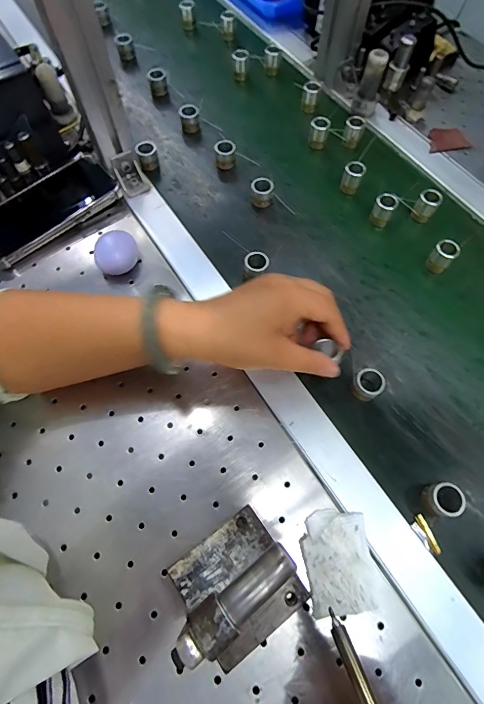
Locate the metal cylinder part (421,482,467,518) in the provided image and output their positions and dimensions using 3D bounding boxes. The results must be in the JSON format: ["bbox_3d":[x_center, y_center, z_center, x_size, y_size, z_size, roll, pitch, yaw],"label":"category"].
[{"bbox_3d":[0.165,0.121,0.300,0.023,0.025,0.025,0,66,-1],"label":"metal cylinder part"}]

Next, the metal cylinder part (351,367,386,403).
[{"bbox_3d":[0.116,0.032,0.342,0.027,0.023,0.025,0,66,-1],"label":"metal cylinder part"}]

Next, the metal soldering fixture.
[{"bbox_3d":[-0.002,0.157,0.239,0.075,0.103,0.076,-34,71,-15],"label":"metal soldering fixture"}]

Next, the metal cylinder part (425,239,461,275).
[{"bbox_3d":[0.217,-0.102,0.399,0.023,0.035,0.021,0,66,-1],"label":"metal cylinder part"}]

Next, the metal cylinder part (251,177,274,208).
[{"bbox_3d":[0.024,-0.191,0.442,0.025,0.025,0.027,9,66,3],"label":"metal cylinder part"}]

